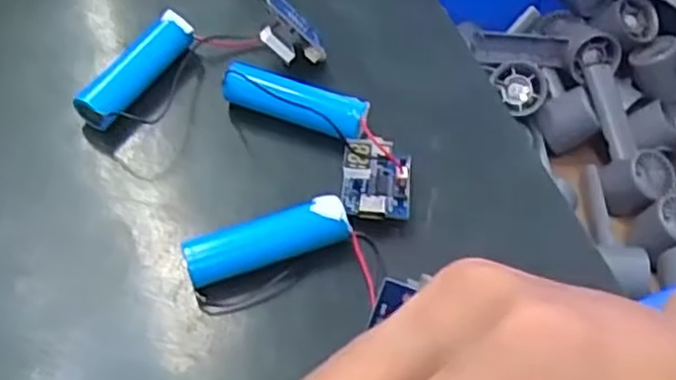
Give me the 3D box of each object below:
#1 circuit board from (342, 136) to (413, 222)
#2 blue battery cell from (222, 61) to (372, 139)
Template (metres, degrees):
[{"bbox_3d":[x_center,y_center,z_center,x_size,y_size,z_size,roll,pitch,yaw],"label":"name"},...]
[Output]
[{"bbox_3d":[0.013,-0.004,0.237,0.022,0.008,0.031,4,52,-1],"label":"circuit board"},{"bbox_3d":[-0.015,-0.031,0.251,0.051,0.011,0.012,18,53,10],"label":"blue battery cell"}]

